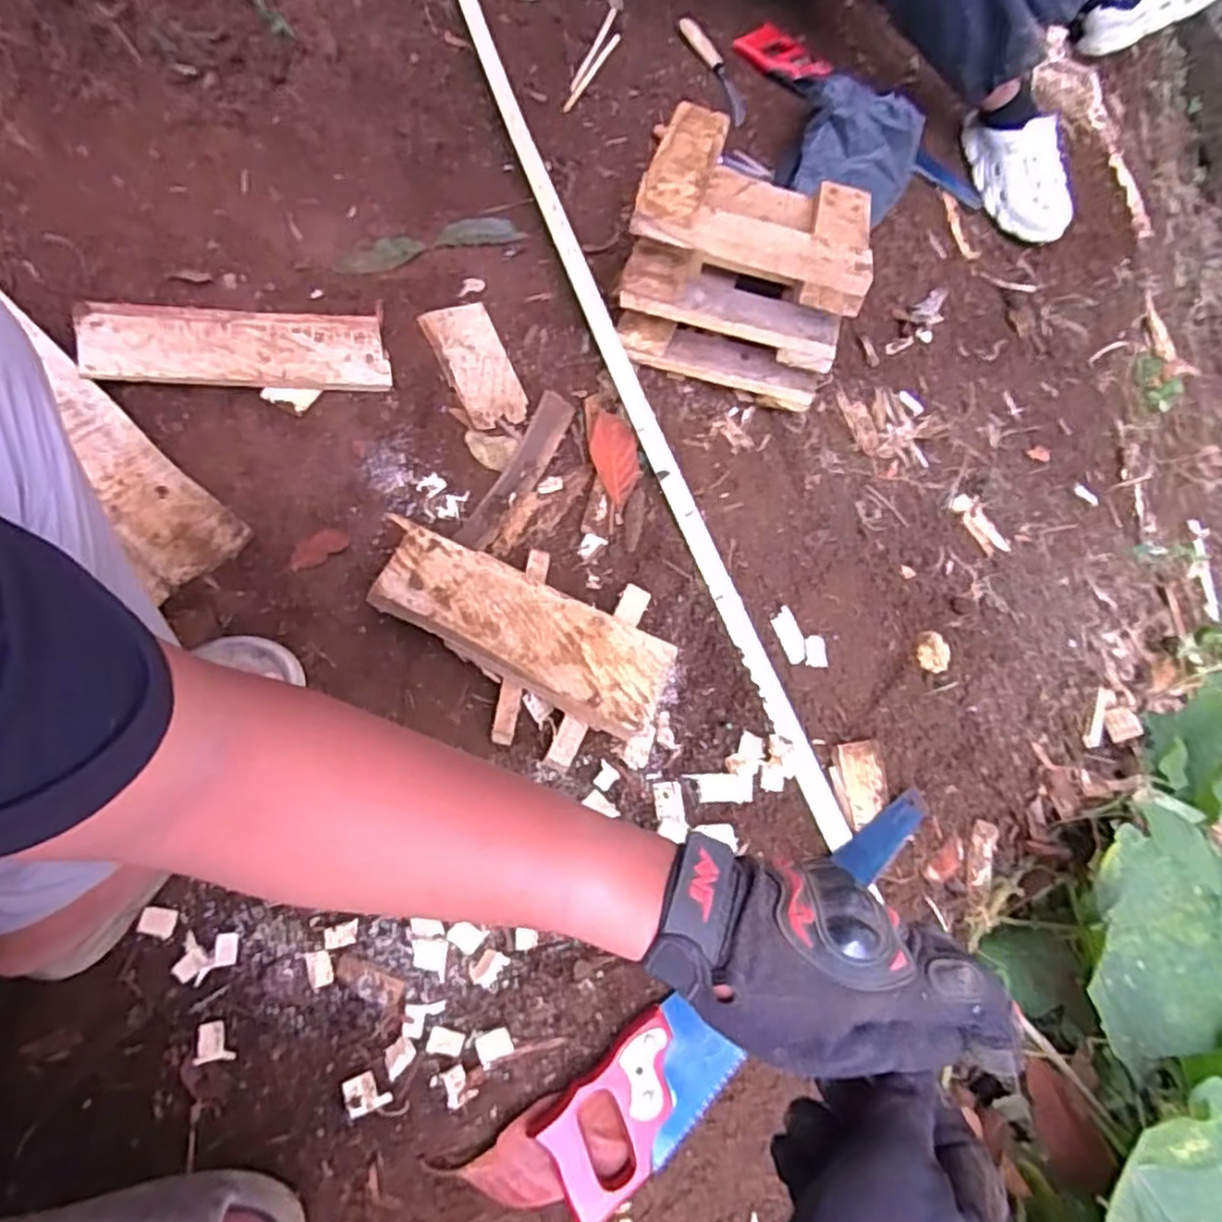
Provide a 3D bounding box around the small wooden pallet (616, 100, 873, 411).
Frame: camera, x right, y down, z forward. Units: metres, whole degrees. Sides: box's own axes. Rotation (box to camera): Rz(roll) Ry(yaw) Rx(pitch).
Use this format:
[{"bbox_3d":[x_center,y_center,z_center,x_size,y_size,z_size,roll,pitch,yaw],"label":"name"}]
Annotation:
[{"bbox_3d":[0.160,-0.411,0.829,0.243,0.188,0.242,17,65,5],"label":"small wooden pallet"}]

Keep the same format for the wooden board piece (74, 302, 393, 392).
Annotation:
[{"bbox_3d":[-0.383,-0.273,0.758,0.281,0.019,0.086,-5,88,-17],"label":"wooden board piece"}]

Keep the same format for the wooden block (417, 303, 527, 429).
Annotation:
[{"bbox_3d":[-0.153,-0.281,0.830,0.074,0.013,0.171,-22,68,-12],"label":"wooden block"}]

